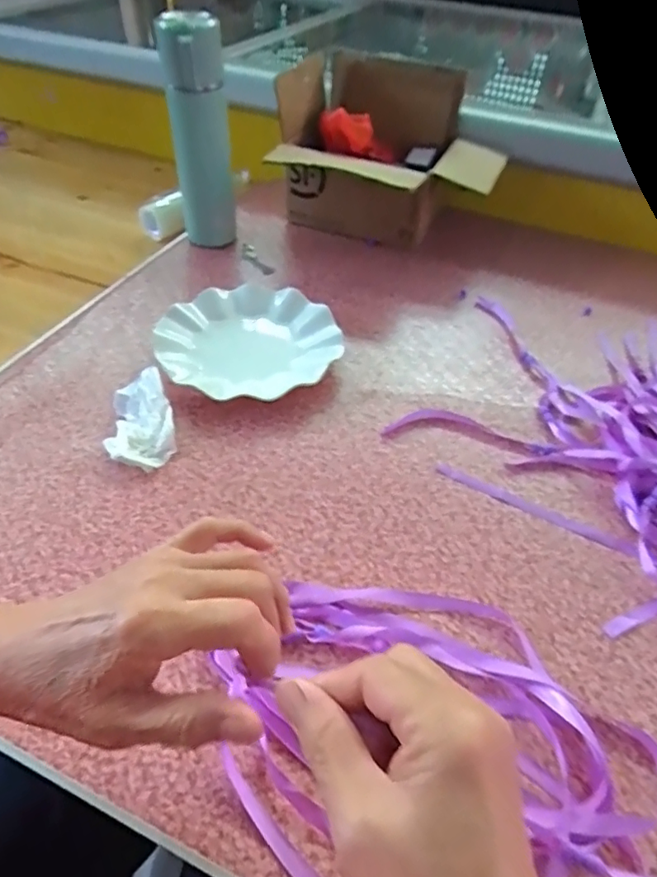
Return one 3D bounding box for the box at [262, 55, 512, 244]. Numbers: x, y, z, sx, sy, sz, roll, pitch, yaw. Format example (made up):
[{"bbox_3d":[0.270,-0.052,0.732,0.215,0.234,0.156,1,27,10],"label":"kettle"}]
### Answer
[{"bbox_3d":[0.080,-0.371,0.730,0.274,0.192,0.196,13,48,8],"label":"box"}]

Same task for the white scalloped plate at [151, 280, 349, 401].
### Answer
[{"bbox_3d":[-0.083,-0.100,0.572,0.181,0.026,0.178,-18,51,-19],"label":"white scalloped plate"}]

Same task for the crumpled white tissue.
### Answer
[{"bbox_3d":[-0.169,-0.018,0.486,0.057,0.030,0.095,-8,48,-10],"label":"crumpled white tissue"}]

